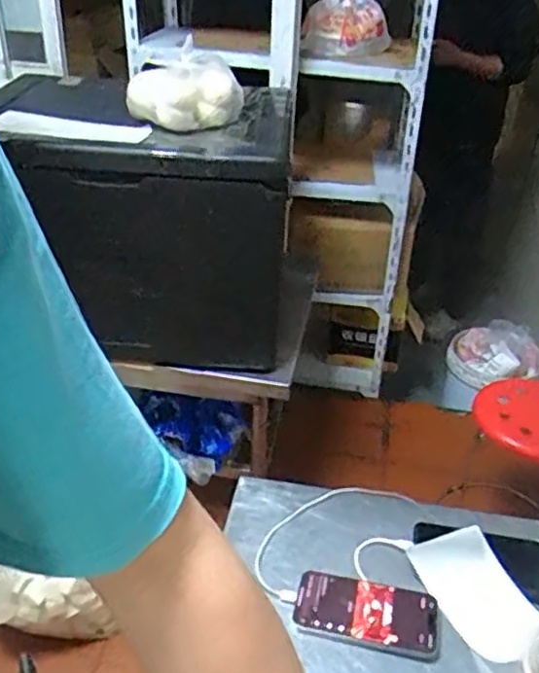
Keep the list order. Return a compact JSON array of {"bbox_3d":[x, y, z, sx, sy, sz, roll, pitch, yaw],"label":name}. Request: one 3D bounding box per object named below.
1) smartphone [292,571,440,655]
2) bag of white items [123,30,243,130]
[{"bbox_3d":[0.101,0.287,0.699,0.146,0.013,0.068,9,34,10],"label":"smartphone"},{"bbox_3d":[-0.175,-0.530,1.374,0.182,0.166,0.172,24,39,29],"label":"bag of white items"}]

